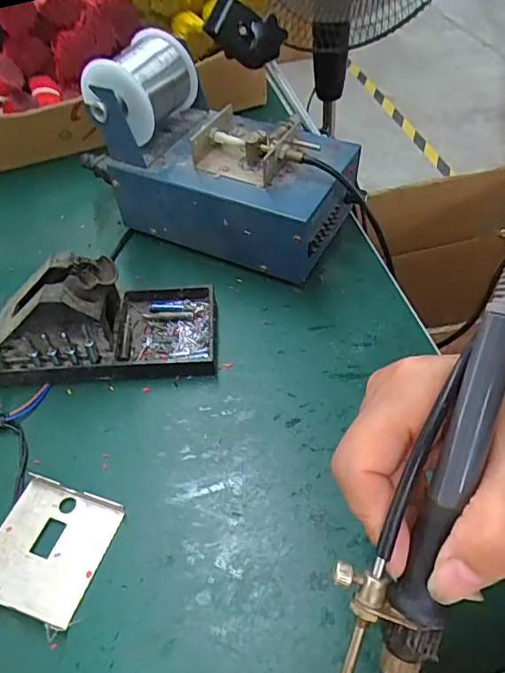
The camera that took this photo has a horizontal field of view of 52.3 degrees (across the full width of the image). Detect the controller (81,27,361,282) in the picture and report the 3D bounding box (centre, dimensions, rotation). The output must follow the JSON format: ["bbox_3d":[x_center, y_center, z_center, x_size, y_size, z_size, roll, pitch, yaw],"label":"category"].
[{"bbox_3d":[-0.022,-0.153,0.433,0.217,0.131,0.120,21,55,20],"label":"controller"}]

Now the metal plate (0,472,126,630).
[{"bbox_3d":[-0.117,0.119,0.293,0.065,0.010,0.068,13,53,14],"label":"metal plate"}]

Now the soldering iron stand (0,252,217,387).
[{"bbox_3d":[-0.111,-0.019,0.370,0.158,0.073,0.078,-5,50,0],"label":"soldering iron stand"}]

